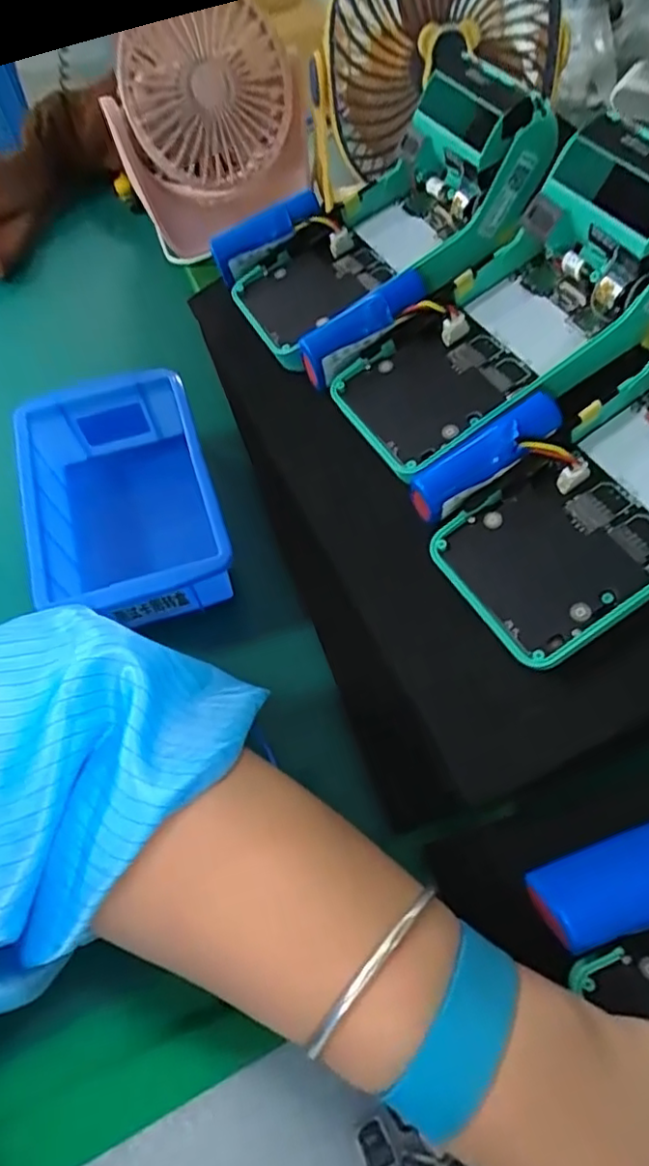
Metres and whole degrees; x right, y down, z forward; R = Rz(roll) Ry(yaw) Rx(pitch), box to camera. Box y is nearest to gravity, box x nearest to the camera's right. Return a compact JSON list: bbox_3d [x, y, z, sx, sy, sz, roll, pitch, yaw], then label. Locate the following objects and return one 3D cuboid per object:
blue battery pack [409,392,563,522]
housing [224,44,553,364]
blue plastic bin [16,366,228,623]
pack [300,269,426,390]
[{"bbox_3d":[0.069,-0.054,0.264,0.070,0.019,0.021,-36,69,7],"label":"blue battery pack"},{"bbox_3d":[0.038,-0.191,0.328,0.177,0.102,0.088,-33,70,-14],"label":"housing"},{"bbox_3d":[-0.114,-0.042,0.353,0.104,0.070,0.141,-10,66,-5],"label":"blue plastic bin"},{"bbox_3d":[0.020,-0.127,0.306,0.070,0.023,0.019,-34,69,7],"label":"pack"}]

